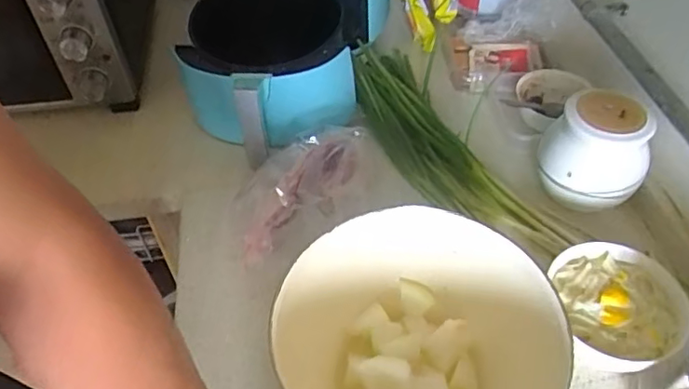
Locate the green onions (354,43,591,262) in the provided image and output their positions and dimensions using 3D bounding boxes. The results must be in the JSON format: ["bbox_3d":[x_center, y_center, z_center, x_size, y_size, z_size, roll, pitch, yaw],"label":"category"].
[{"bbox_3d":[0.134,-0.089,0.817,0.143,0.047,0.469,-18,50,-13],"label":"green onions"}]

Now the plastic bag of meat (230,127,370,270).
[{"bbox_3d":[-0.055,-0.009,0.714,0.085,0.076,0.217,29,56,25],"label":"plastic bag of meat"}]

